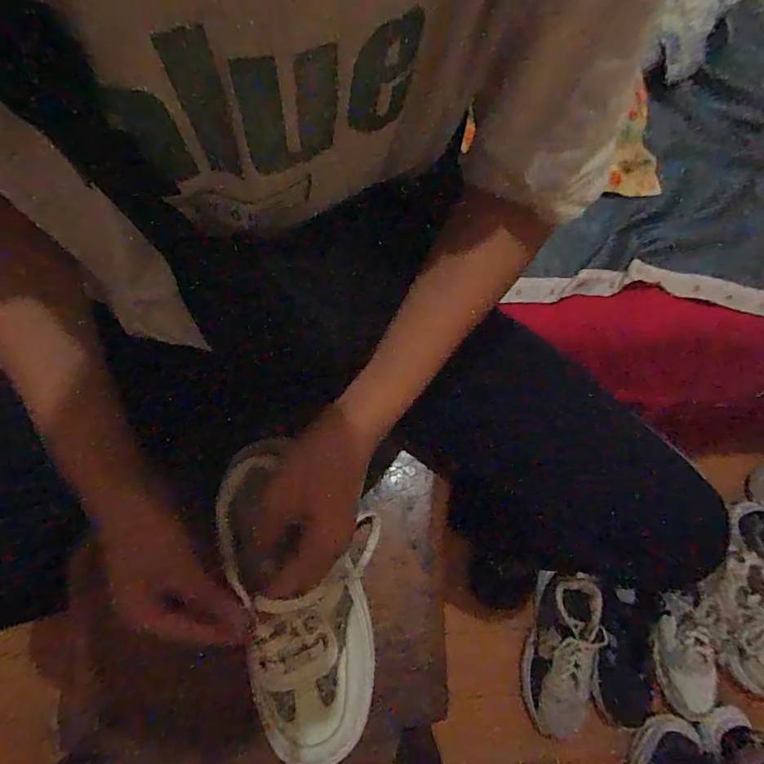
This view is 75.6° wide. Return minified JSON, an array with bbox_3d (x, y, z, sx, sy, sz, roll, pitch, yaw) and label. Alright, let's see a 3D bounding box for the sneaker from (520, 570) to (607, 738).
[{"bbox_3d":[0.300,0.448,0.821,0.100,0.075,0.245,11,74,2],"label":"sneaker"}]

